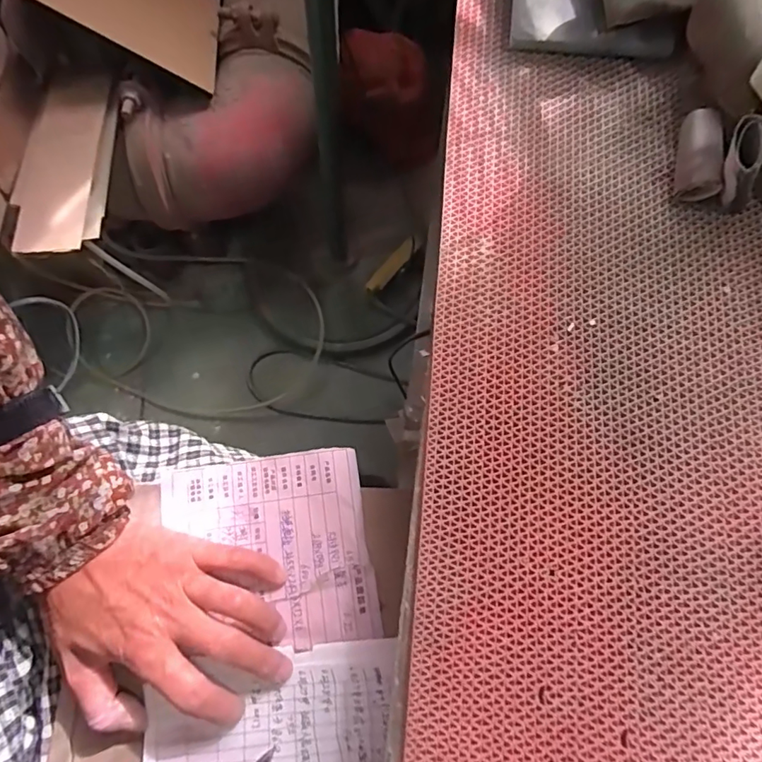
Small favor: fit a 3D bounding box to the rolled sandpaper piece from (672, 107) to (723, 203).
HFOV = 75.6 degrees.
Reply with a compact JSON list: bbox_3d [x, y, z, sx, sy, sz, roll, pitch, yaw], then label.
[{"bbox_3d":[0.221,-0.159,0.345,0.025,0.021,0.062,7,76,2],"label":"rolled sandpaper piece"}]

